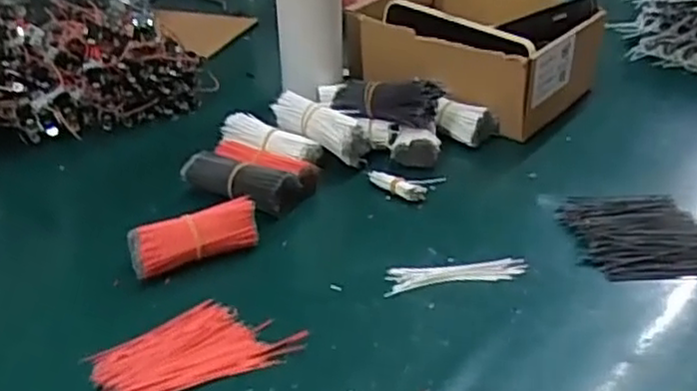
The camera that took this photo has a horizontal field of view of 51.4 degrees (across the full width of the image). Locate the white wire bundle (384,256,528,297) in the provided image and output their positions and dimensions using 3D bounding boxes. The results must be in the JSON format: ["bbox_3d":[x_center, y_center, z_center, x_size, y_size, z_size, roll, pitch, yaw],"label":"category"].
[{"bbox_3d":[0.075,0.053,0.508,0.100,0.005,0.024,-5,32,-7],"label":"white wire bundle"}]

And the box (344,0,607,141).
[{"bbox_3d":[0.127,-0.155,0.750,0.222,0.099,0.172,25,39,36],"label":"box"}]

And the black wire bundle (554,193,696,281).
[{"bbox_3d":[0.223,0.028,0.537,0.122,0.011,0.101,2,32,5],"label":"black wire bundle"}]

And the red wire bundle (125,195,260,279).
[{"bbox_3d":[-0.109,0.031,0.516,0.090,0.035,0.033,-11,33,-16],"label":"red wire bundle"}]

